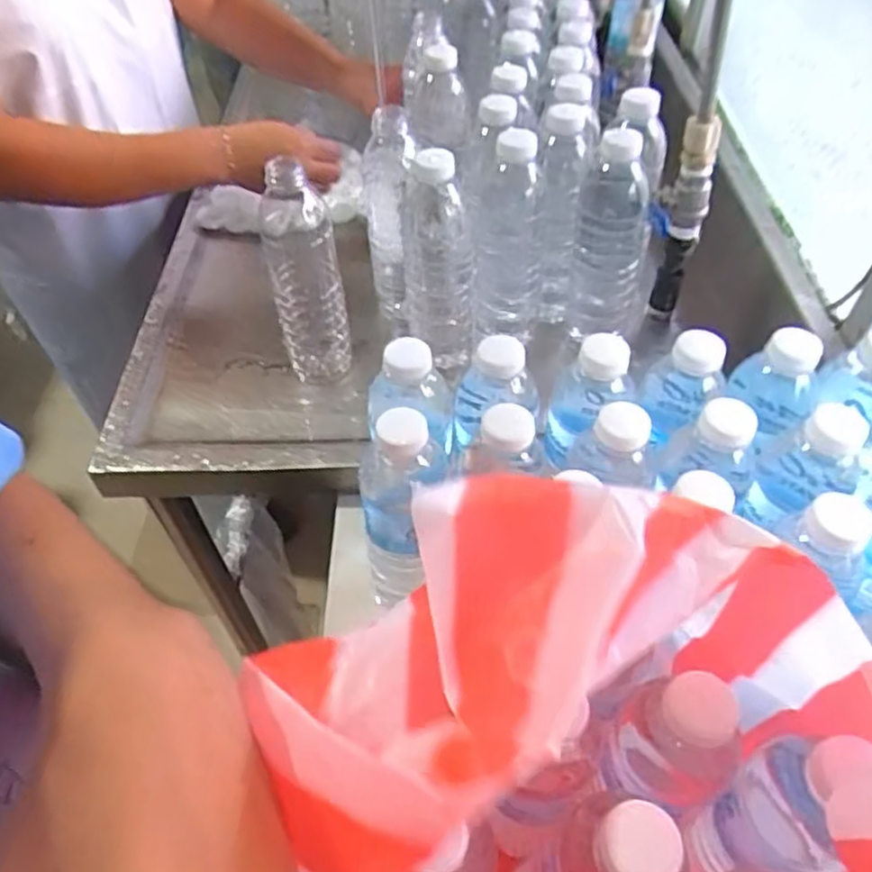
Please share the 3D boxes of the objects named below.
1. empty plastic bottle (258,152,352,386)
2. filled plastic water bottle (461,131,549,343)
[{"bbox_3d":[-0.117,-0.138,0.636,0.061,0.186,0.058,-12,51,-10],"label":"empty plastic bottle"},{"bbox_3d":[0.062,-0.176,0.629,0.074,0.181,0.064,5,50,4],"label":"filled plastic water bottle"}]

